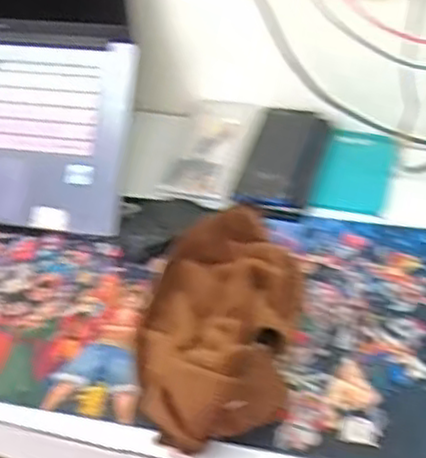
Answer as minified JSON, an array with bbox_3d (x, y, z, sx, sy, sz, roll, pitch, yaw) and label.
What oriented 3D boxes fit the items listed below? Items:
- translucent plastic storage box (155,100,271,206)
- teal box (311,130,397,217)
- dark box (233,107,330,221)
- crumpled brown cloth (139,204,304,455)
[{"bbox_3d":[-0.001,-0.100,0.906,0.099,0.027,0.180,11,50,16],"label":"translucent plastic storage box"},{"bbox_3d":[0.177,-0.072,0.877,0.088,0.011,0.123,14,59,11],"label":"teal box"},{"bbox_3d":[0.090,-0.083,0.890,0.086,0.029,0.180,11,50,16],"label":"dark box"},{"bbox_3d":[0.009,0.084,0.725,0.146,0.079,0.270,7,49,13],"label":"crumpled brown cloth"}]

